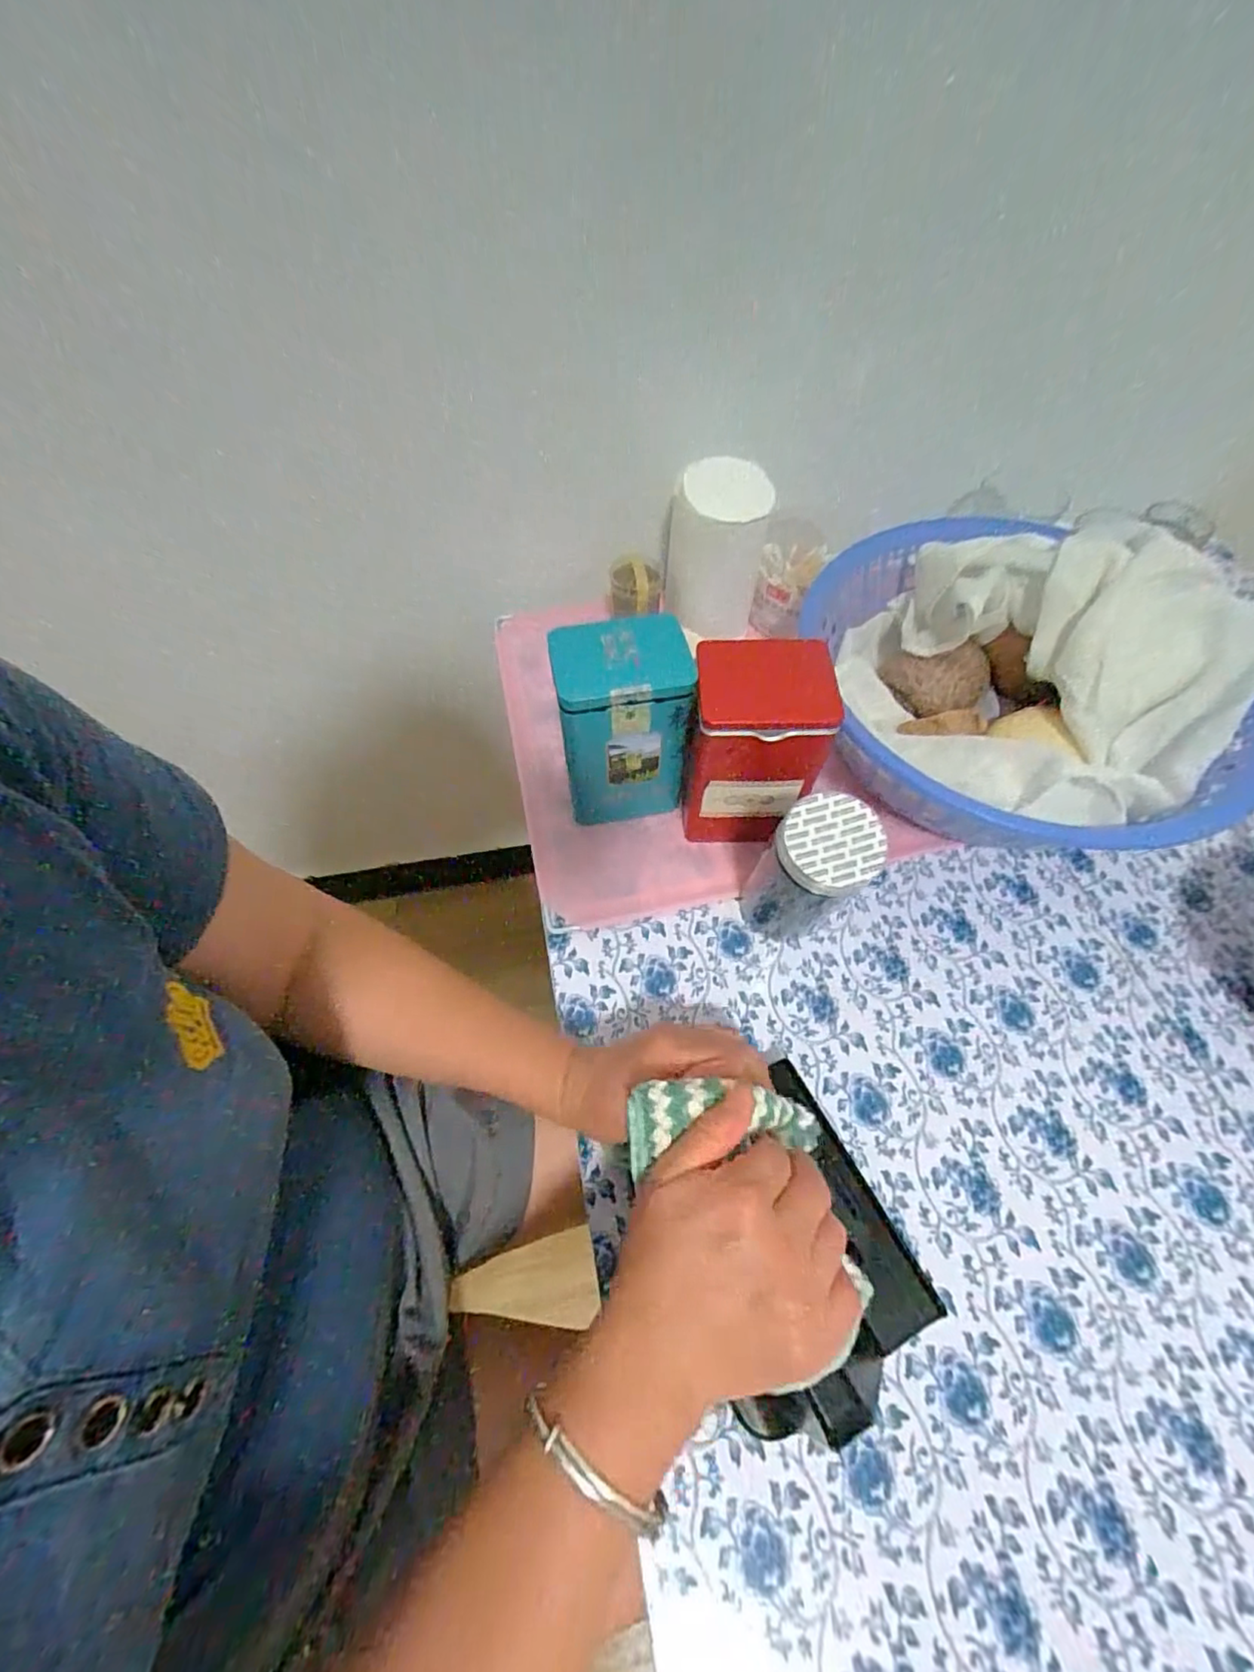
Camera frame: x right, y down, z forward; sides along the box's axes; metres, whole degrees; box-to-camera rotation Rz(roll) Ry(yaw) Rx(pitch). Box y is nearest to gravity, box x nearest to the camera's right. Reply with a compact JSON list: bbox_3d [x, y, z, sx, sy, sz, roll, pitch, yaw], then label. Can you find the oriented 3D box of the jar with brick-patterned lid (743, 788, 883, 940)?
[{"bbox_3d":[0.113,0.025,0.375,0.062,0.124,0.066,0,60,0],"label":"jar with brick-patterned lid"}]

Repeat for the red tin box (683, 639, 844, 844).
[{"bbox_3d":[0.084,-0.057,0.406,0.083,0.140,0.073,0,60,0],"label":"red tin box"}]

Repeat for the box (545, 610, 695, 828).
[{"bbox_3d":[-0.004,-0.072,0.412,0.085,0.150,0.060,-4,60,-3],"label":"box"}]

